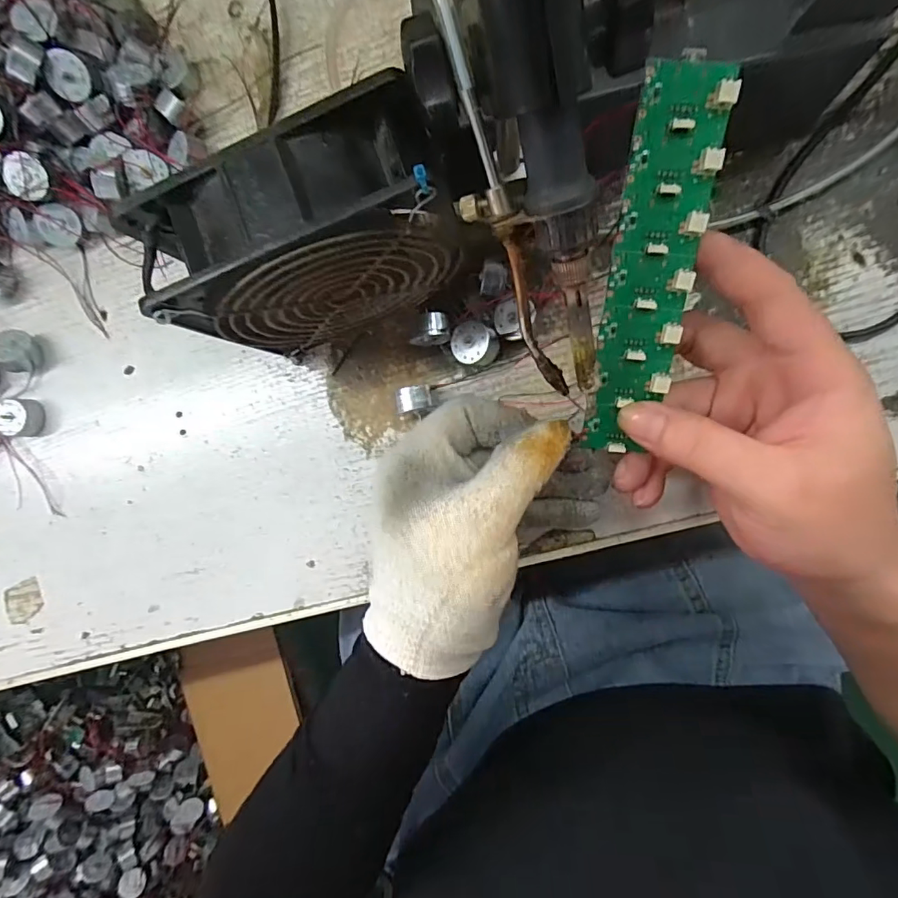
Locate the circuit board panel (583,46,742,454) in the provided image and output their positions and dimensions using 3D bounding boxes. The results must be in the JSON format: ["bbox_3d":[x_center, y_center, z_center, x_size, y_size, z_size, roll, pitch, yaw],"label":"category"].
[{"bbox_3d":[0.076,-0.065,0.193,0.030,0.005,0.137,9,112,8],"label":"circuit board panel"}]

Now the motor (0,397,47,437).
[{"bbox_3d":[-0.277,-0.020,0.325,0.021,0.017,0.024,11,94,8],"label":"motor"}]

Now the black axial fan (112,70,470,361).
[{"bbox_3d":[-0.055,-0.087,0.234,0.125,0.120,0.047,-19,89,9],"label":"black axial fan"}]

